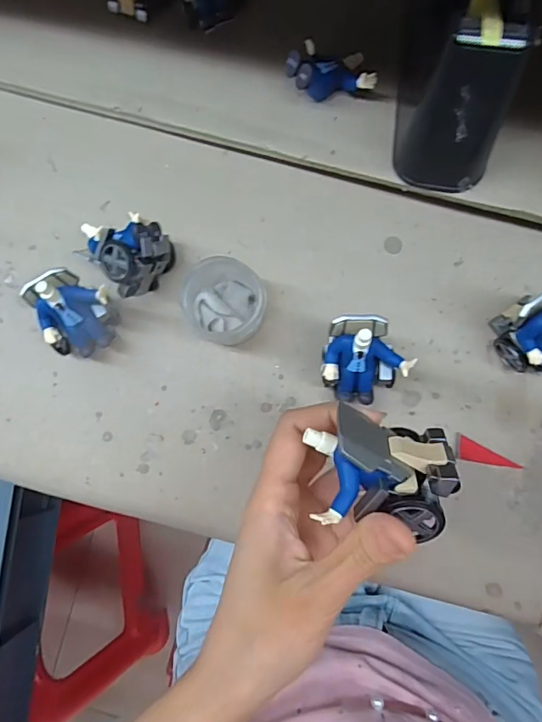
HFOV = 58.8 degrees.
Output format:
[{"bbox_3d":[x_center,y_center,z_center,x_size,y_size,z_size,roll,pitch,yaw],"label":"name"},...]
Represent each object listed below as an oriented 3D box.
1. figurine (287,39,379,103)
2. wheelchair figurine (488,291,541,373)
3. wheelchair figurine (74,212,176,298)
[{"bbox_3d":[0.041,-0.204,0.333,0.058,0.036,0.041,-5,81,3],"label":"figurine"},{"bbox_3d":[0.175,-0.020,0.300,0.053,0.061,0.050,-20,81,1],"label":"wheelchair figurine"},{"bbox_3d":[-0.098,-0.076,0.333,0.046,0.052,0.049,39,86,8],"label":"wheelchair figurine"}]

